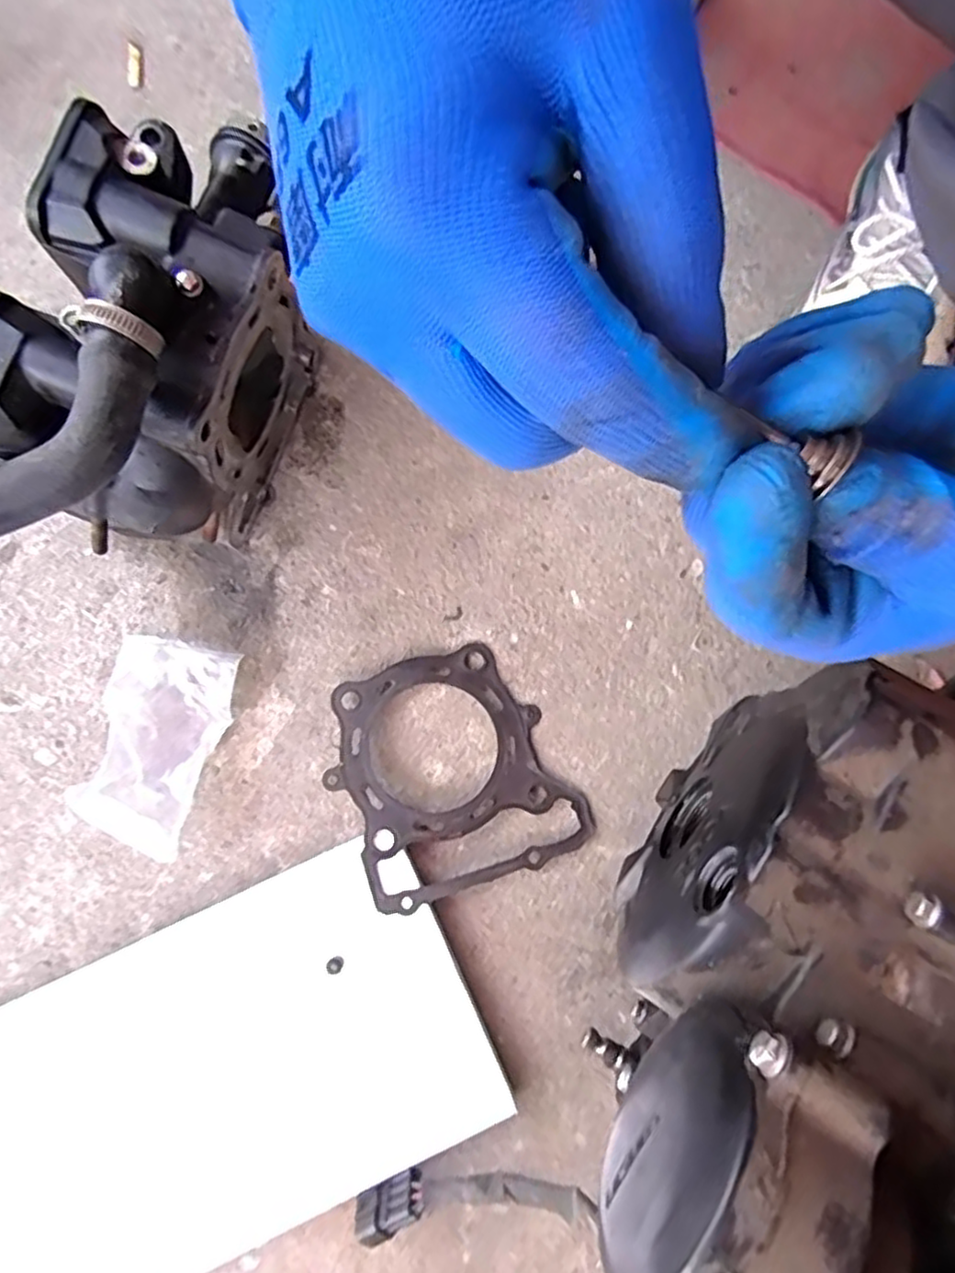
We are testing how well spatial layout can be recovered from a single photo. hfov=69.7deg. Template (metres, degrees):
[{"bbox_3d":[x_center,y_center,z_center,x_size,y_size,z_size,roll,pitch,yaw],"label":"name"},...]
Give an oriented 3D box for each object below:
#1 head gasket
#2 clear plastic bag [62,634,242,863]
[{"bbox_3d":[-0.019,0.080,0.411,0.129,0.005,0.140,-24,80,-8],"label":"head gasket"},{"bbox_3d":[-0.192,0.061,0.406,0.072,0.021,0.119,12,78,2],"label":"clear plastic bag"}]

